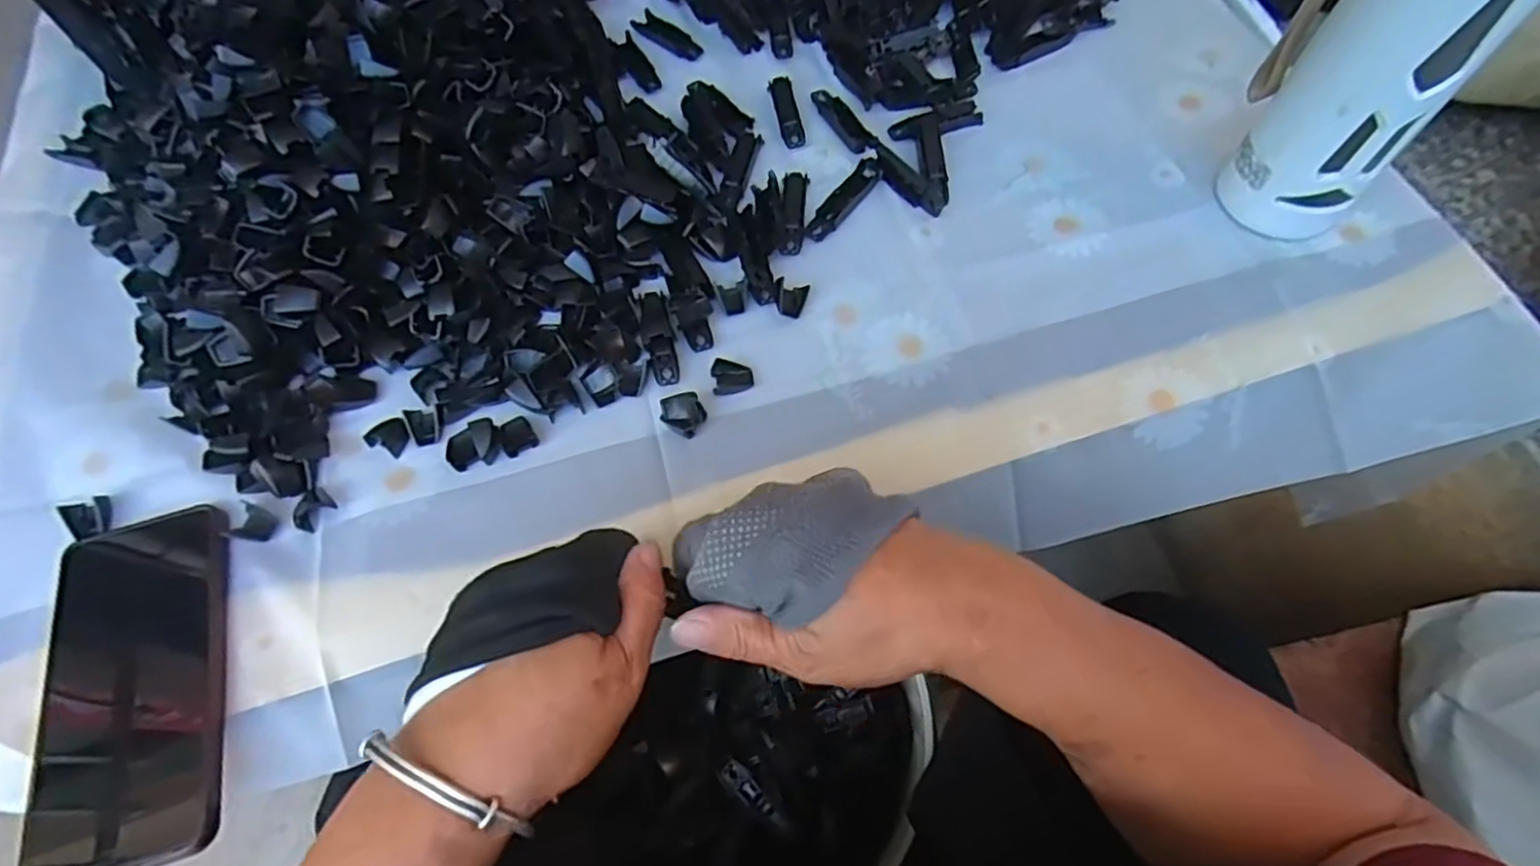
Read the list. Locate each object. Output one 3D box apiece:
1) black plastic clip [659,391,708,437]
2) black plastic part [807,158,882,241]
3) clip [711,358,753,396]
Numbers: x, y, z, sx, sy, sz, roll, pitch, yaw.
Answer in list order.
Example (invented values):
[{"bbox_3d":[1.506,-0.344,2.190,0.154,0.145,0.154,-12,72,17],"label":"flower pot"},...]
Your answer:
[{"bbox_3d":[-0.047,-0.012,0.389,0.023,0.018,0.019,34,71,17],"label":"black plastic clip"},{"bbox_3d":[0.049,-0.152,0.459,0.017,0.007,0.075,36,71,18],"label":"black plastic part"},{"bbox_3d":[-0.021,-0.033,0.405,0.023,0.006,0.020,-7,64,0],"label":"clip"}]

